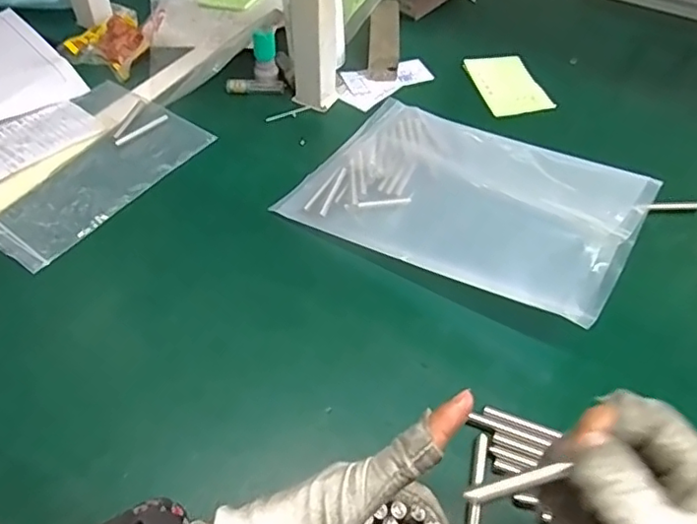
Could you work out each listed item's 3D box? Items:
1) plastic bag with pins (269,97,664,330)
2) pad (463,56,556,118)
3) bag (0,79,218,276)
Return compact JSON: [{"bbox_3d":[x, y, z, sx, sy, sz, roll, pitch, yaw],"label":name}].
[{"bbox_3d":[0.100,-0.065,0.480,0.264,0.065,0.185,26,53,19],"label":"plastic bag with pins"},{"bbox_3d":[0.169,-0.188,0.625,0.062,0.011,0.089,-12,51,-12],"label":"pad"},{"bbox_3d":[-0.240,-0.087,0.524,0.143,0.008,0.201,28,54,20],"label":"bag"}]

